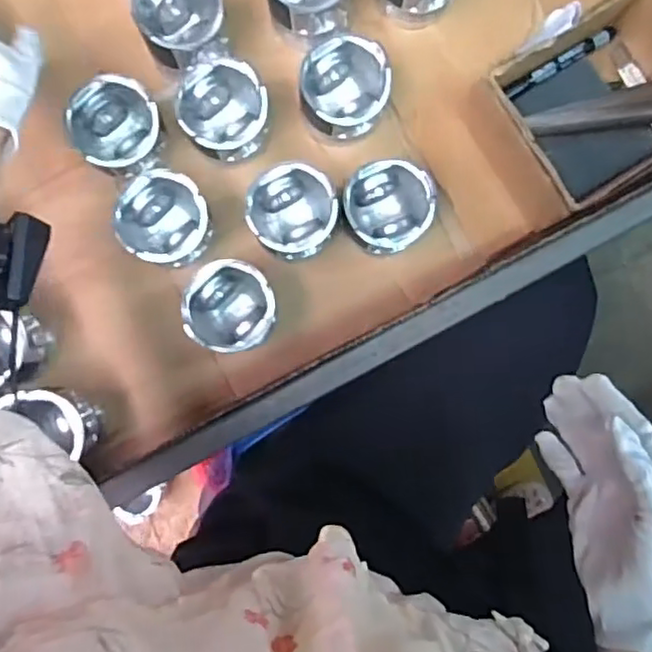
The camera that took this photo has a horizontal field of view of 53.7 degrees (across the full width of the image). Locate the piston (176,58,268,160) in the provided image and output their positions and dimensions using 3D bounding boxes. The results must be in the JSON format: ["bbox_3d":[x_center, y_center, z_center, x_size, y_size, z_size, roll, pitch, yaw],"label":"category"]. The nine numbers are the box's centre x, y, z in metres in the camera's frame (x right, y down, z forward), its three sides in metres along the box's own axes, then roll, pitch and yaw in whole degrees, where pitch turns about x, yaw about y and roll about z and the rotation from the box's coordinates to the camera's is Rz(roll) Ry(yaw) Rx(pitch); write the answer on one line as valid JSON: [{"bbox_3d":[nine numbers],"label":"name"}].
[{"bbox_3d":[-0.096,-0.203,0.622,0.078,0.070,0.082,0,89,-1],"label":"piston"}]

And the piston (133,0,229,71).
[{"bbox_3d":[-0.137,-0.295,0.631,0.078,0.081,0.085,0,89,-1],"label":"piston"}]

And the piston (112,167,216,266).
[{"bbox_3d":[-0.150,-0.099,0.627,0.080,0.088,0.080,0,89,-1],"label":"piston"}]

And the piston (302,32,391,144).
[{"bbox_3d":[0.017,-0.227,0.632,0.081,0.081,0.083,0,89,-1],"label":"piston"}]

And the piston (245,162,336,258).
[{"bbox_3d":[-0.032,-0.109,0.625,0.079,0.084,0.081,0,89,-1],"label":"piston"}]

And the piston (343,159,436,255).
[{"bbox_3d":[0.058,-0.112,0.629,0.080,0.079,0.081,0,89,-1],"label":"piston"}]

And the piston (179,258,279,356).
[{"bbox_3d":[-0.089,-0.017,0.626,0.081,0.087,0.082,0,89,-1],"label":"piston"}]

